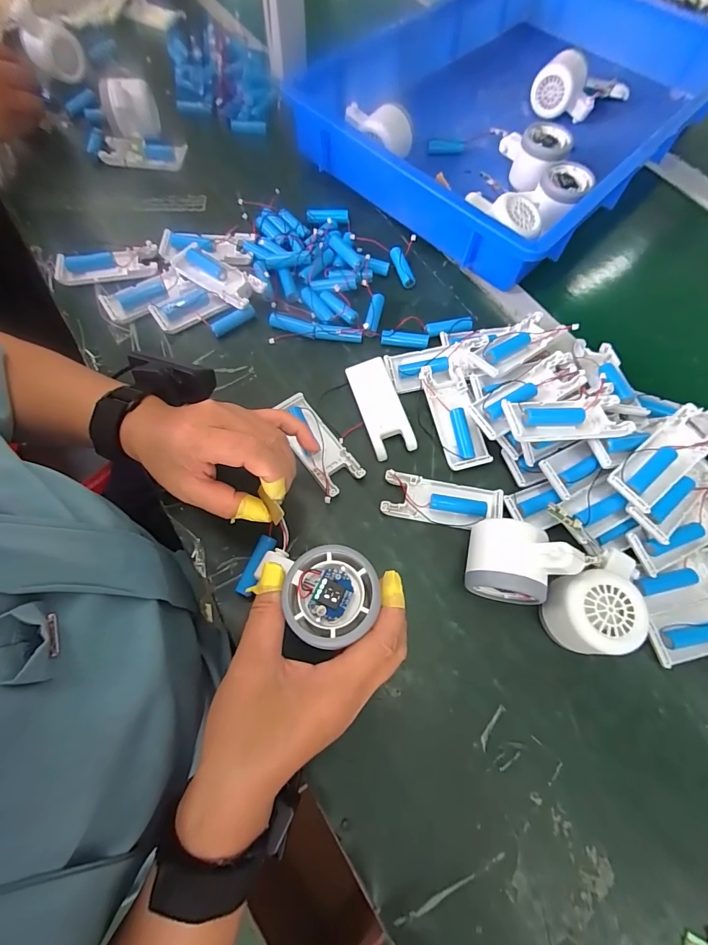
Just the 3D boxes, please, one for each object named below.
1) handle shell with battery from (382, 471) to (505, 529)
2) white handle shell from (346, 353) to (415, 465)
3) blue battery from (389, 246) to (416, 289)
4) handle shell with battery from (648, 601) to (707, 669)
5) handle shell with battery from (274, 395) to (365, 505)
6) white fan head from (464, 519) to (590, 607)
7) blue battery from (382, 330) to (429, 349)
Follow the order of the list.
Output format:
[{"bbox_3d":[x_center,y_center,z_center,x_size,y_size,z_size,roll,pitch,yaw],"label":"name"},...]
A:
[{"bbox_3d":[0.079,0.026,0.362,0.105,0.014,0.039,9,69,3],"label":"handle shell with battery"},{"bbox_3d":[0.025,-0.064,0.393,0.040,0.012,0.101,-17,69,-7],"label":"white handle shell"},{"bbox_3d":[0.055,-0.236,0.467,0.016,0.014,0.048,-22,84,-8],"label":"blue battery"},{"bbox_3d":[0.288,0.126,0.326,0.100,0.012,0.040,-12,69,-5],"label":"handle shell with battery"},{"bbox_3d":[-0.037,-0.026,0.380,0.042,0.011,0.108,-33,72,-12],"label":"handle shell with battery"},{"bbox_3d":[0.123,0.068,0.312,0.067,0.075,0.055,11,69,4],"label":"white fan head"},{"bbox_3d":[0.054,-0.143,0.429,0.050,0.010,0.016,6,69,2],"label":"blue battery"}]

